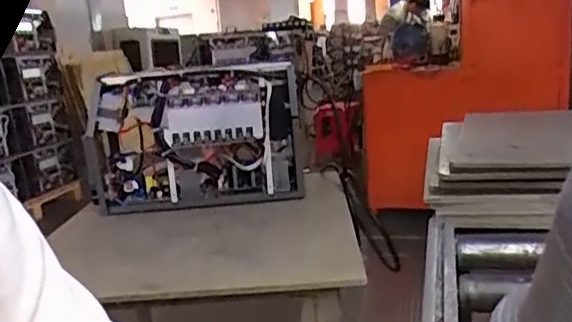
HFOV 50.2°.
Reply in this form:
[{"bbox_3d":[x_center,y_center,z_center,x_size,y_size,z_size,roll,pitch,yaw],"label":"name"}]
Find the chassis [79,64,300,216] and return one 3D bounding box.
[{"bbox_3d":[-0.216,-0.050,1.378,0.475,0.297,0.094,-2,11,9],"label":"chassis"}]

